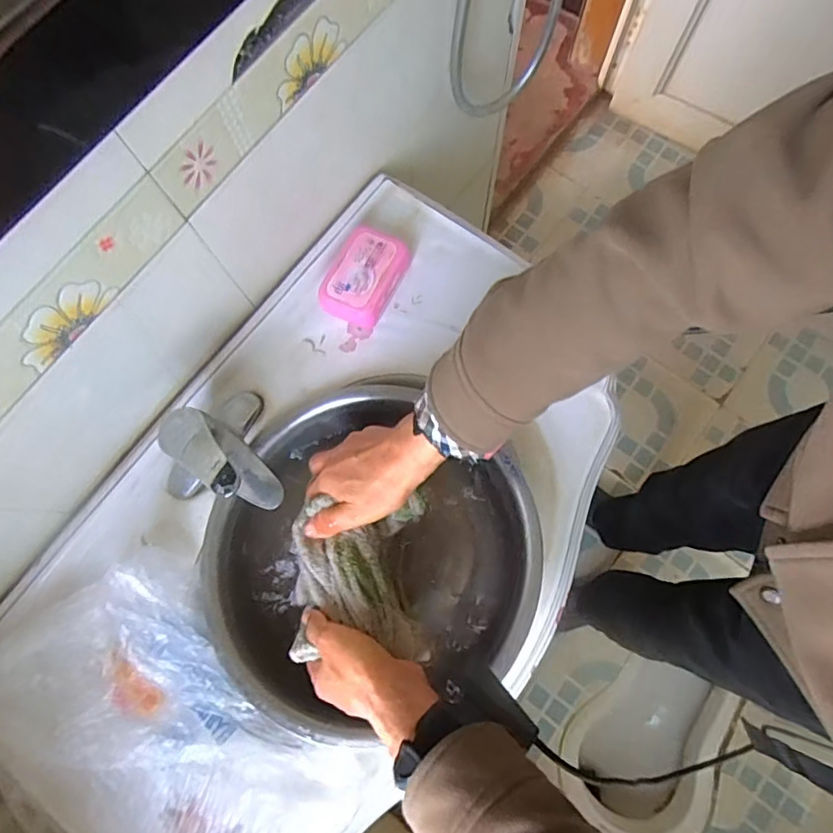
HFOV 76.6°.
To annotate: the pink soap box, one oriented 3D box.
[{"bbox_3d":[-0.061,-0.161,0.619,0.078,0.045,0.111,28,80,8],"label":"pink soap box"}]

